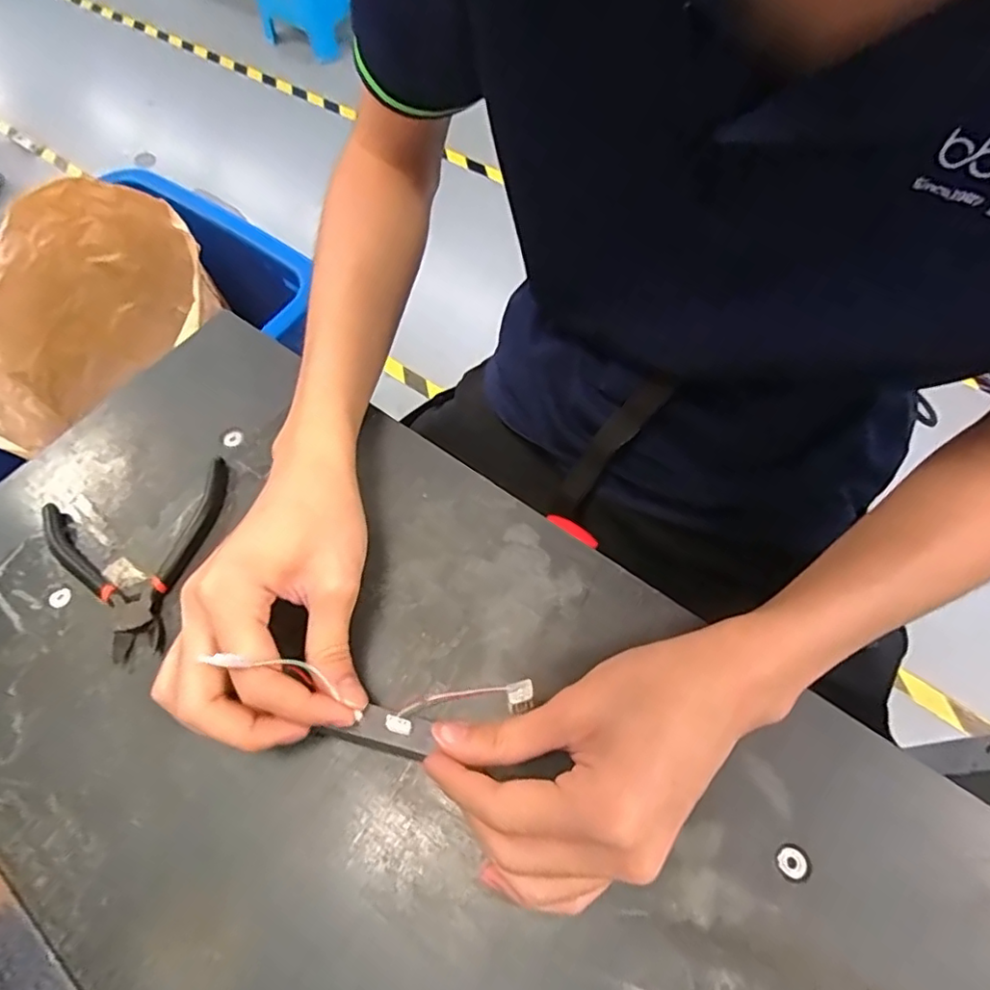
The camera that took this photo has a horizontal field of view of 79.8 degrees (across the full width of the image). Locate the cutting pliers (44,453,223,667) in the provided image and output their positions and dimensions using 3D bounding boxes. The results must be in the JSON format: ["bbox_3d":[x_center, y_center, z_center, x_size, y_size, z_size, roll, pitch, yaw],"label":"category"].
[{"bbox_3d":[-0.222,0.030,0.346,0.104,0.011,0.121,5,62,7],"label":"cutting pliers"}]

